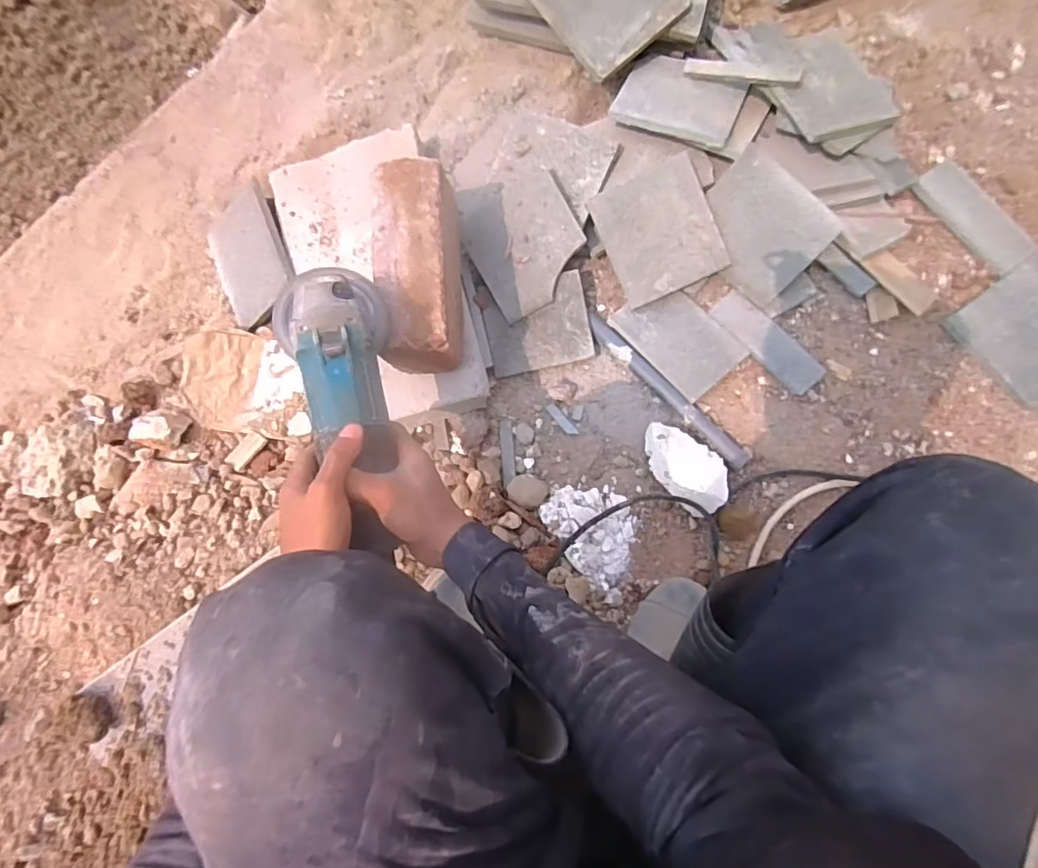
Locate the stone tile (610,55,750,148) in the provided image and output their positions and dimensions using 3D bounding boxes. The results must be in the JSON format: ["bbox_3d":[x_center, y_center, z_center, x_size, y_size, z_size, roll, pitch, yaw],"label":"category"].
[{"bbox_3d":[0.211,-0.439,0.700,0.151,0.016,0.131,22,70,10],"label":"stone tile"}]

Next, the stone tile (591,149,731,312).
[{"bbox_3d":[0.179,-0.255,0.682,0.134,0.010,0.147,-23,95,8],"label":"stone tile"}]

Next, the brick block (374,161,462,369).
[{"bbox_3d":[-0.102,-0.169,0.556,0.073,0.079,0.202,-2,86,6],"label":"brick block"}]

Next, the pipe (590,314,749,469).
[{"bbox_3d":[0.181,-0.057,0.665,0.027,0.018,0.254,-45,83,2],"label":"pipe"}]

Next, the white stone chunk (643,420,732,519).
[{"bbox_3d":[0.194,0.037,0.632,0.112,0.050,0.068,43,91,7],"label":"white stone chunk"}]

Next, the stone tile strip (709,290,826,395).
[{"bbox_3d":[0.311,-0.117,0.670,0.051,0.010,0.152,-44,83,2],"label":"stone tile strip"}]

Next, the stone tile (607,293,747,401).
[{"bbox_3d":[0.203,-0.123,0.682,0.106,0.008,0.145,-38,76,-11],"label":"stone tile"}]

